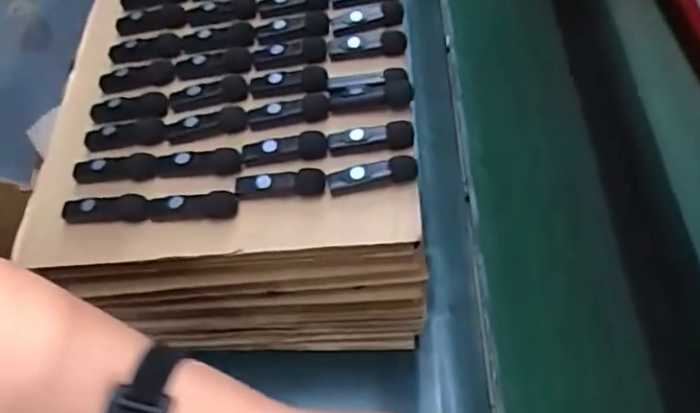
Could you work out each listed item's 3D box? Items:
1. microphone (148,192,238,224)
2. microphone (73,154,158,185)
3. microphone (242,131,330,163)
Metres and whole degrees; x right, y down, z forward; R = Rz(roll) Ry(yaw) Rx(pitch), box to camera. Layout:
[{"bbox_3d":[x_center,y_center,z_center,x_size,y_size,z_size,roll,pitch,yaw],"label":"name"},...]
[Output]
[{"bbox_3d":[-0.113,0.000,0.444,0.063,0.013,0.015,-1,55,-1],"label":"microphone"},{"bbox_3d":[-0.181,-0.028,0.476,0.064,0.012,0.021,1,55,1],"label":"microphone"},{"bbox_3d":[-0.049,-0.043,0.464,0.064,0.014,0.018,-6,55,-4],"label":"microphone"}]

